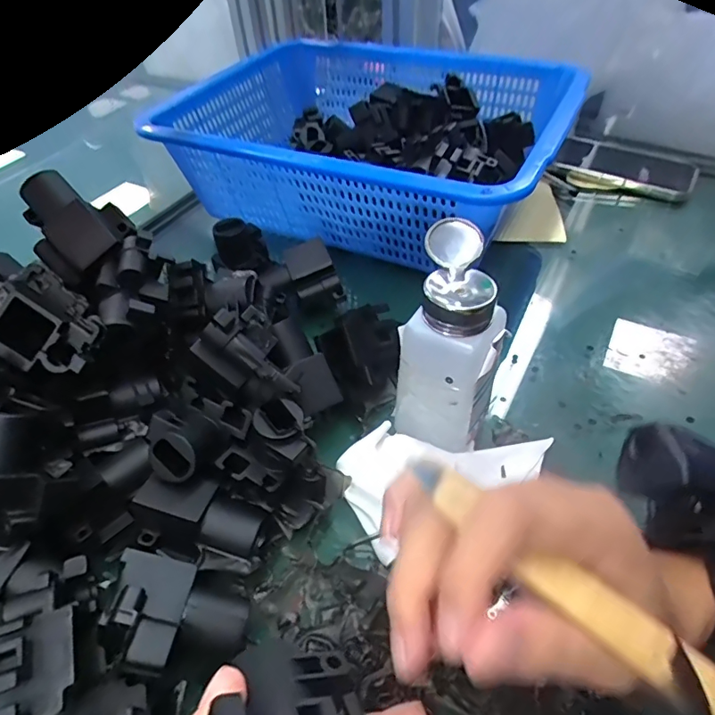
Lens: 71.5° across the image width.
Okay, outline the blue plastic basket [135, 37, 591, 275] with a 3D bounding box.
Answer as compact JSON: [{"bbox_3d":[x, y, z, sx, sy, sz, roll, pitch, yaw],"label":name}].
[{"bbox_3d":[0.017,-0.234,0.541,0.382,0.108,0.288,20,51,20],"label":"blue plastic basket"}]

